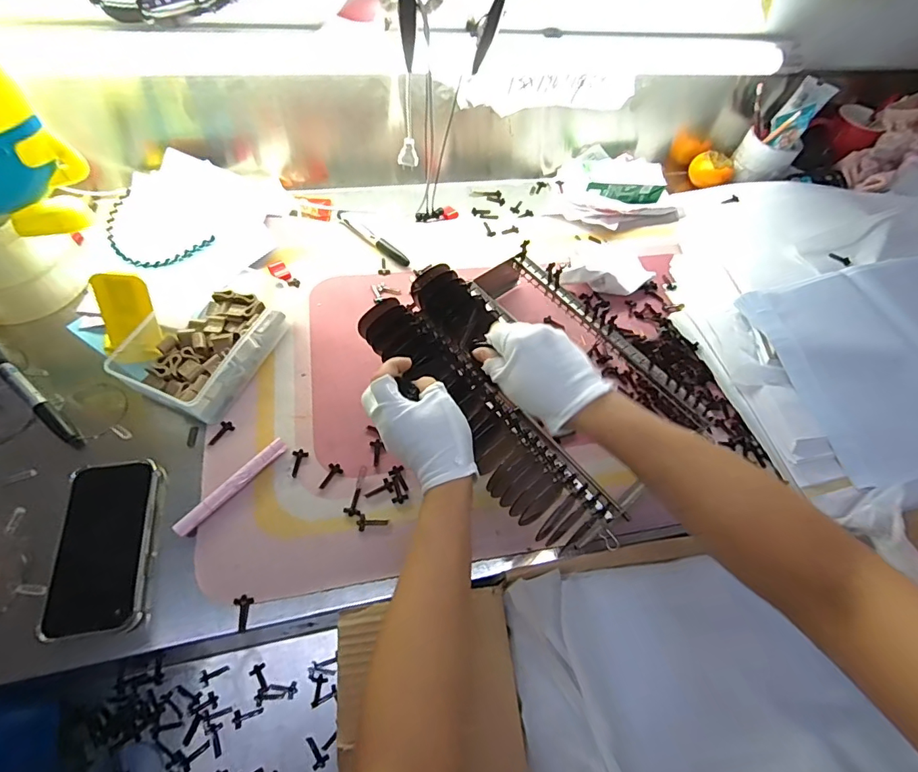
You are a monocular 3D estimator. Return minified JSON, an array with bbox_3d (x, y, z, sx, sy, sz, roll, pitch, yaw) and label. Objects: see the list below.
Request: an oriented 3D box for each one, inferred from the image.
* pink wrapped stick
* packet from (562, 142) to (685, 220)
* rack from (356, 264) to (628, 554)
[{"bbox_3d":[-0.224,0.098,0.467,0.017,0.016,0.120,37,62,15],"label":"pink wrapped stick"},{"bbox_3d":[0.260,-0.322,0.765,0.192,0.039,0.146,-9,61,-12],"label":"packet"},{"bbox_3d":[0.034,0.014,0.462,0.129,0.052,0.309,-30,74,-20],"label":"rack"}]

